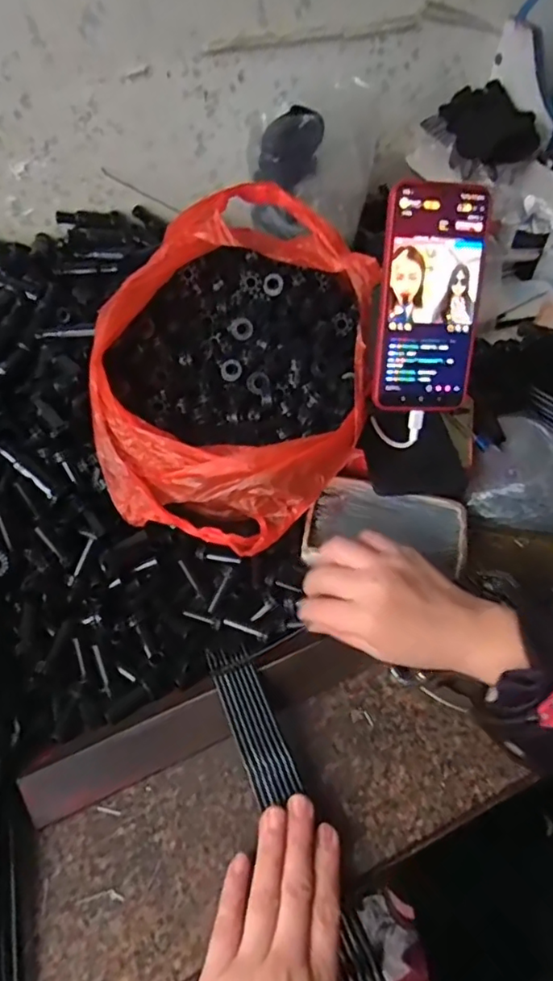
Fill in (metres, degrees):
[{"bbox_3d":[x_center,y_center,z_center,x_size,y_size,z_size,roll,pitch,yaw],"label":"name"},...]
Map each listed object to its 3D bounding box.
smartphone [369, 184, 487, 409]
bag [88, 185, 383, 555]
[{"bbox_3d":[0.116,-0.142,0.440,0.080,0.159,0.010,-2,19,-9],"label":"smartphone"},{"bbox_3d":[-0.032,-0.098,0.462,0.209,0.154,0.237,37,58,23],"label":"bag"}]

